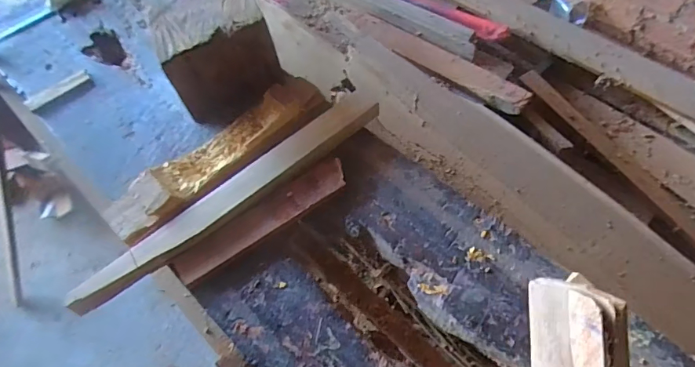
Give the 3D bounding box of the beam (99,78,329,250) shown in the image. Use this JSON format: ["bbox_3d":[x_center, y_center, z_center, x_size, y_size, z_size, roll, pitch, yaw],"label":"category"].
[{"bbox_3d":[-0.210,-0.049,0.751,0.400,0.051,0.107,-37,64,-17],"label":"beam"}]

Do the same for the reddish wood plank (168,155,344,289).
[{"bbox_3d":[-0.129,0.056,0.687,0.286,0.025,0.060,-34,63,-15],"label":"reddish wood plank"}]

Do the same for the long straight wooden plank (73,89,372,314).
[{"bbox_3d":[-0.176,0.019,0.710,0.557,0.041,0.062,-37,63,-16],"label":"long straight wooden plank"}]

